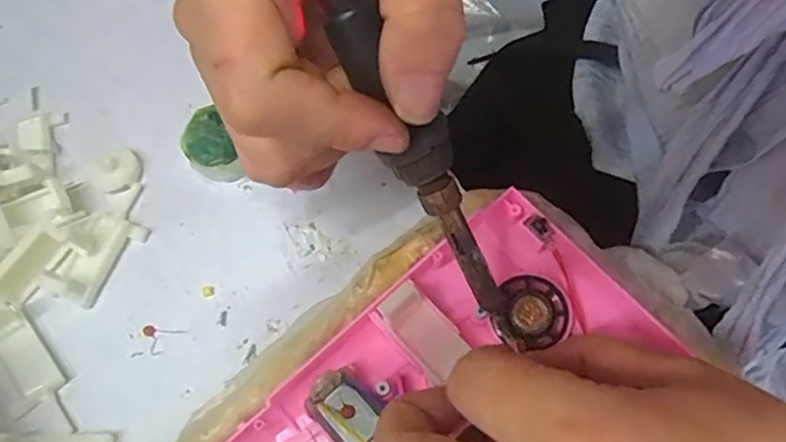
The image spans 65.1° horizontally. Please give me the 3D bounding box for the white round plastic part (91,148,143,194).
[{"bbox_3d":[-0.128,-0.023,0.286,0.020,0.006,0.023,38,71,14],"label":"white round plastic part"}]

